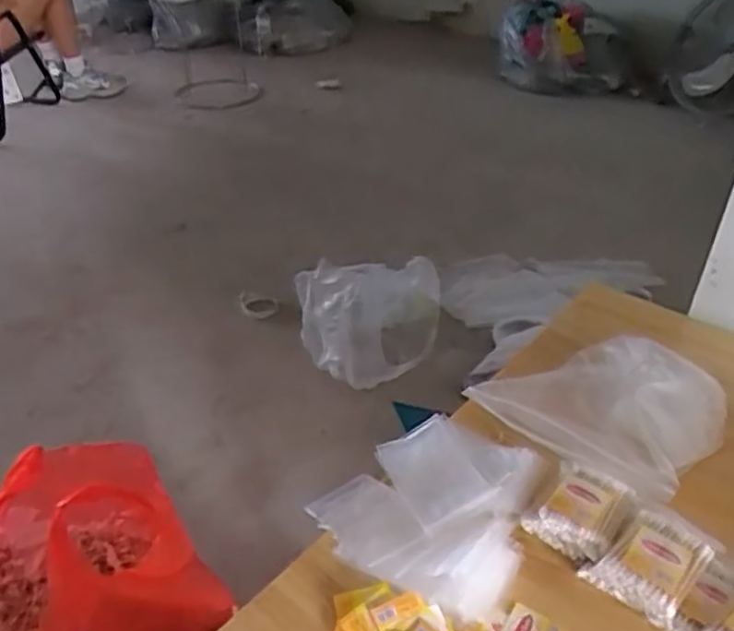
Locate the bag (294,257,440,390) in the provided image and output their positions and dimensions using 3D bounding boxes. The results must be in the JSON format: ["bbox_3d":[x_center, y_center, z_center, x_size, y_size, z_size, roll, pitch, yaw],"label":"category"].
[{"bbox_3d":[0.003,-0.005,1.516,0.321,0.225,0.241,-1,36,-2],"label":"bag"}]

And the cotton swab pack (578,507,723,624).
[{"bbox_3d":[0.219,0.187,0.530,0.087,0.034,0.065,-29,45,-34],"label":"cotton swab pack"}]

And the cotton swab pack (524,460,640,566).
[{"bbox_3d":[0.174,0.161,0.568,0.067,0.035,0.073,26,43,30],"label":"cotton swab pack"}]

